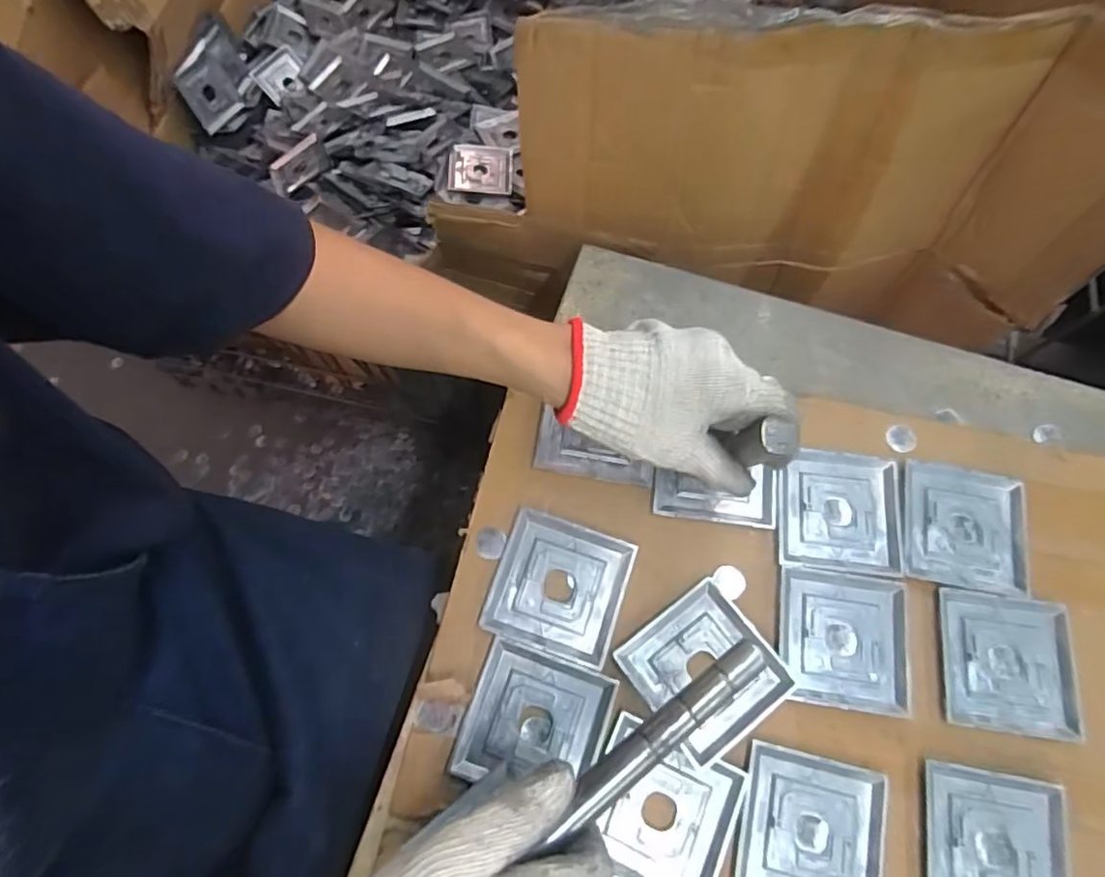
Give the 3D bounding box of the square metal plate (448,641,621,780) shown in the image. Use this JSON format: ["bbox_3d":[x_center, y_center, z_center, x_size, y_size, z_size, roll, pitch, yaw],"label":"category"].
[{"bbox_3d":[-0.011,0.191,0.403,0.090,0.004,0.085,18,71,4],"label":"square metal plate"}]

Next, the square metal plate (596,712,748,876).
[{"bbox_3d":[0.069,0.241,0.386,0.090,0.005,0.089,25,72,7],"label":"square metal plate"}]

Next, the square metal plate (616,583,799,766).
[{"bbox_3d":[0.104,0.158,0.412,0.089,0.012,0.089,-33,75,-12],"label":"square metal plate"}]

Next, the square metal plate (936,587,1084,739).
[{"bbox_3d":[0.320,0.157,0.420,0.091,0.005,0.090,8,70,1],"label":"square metal plate"}]

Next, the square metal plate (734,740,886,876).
[{"bbox_3d":[0.167,0.254,0.386,0.090,0.005,0.090,13,71,3],"label":"square metal plate"}]

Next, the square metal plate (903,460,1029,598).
[{"bbox_3d":[0.310,0.066,0.452,0.090,0.004,0.090,10,70,2],"label":"square metal plate"}]

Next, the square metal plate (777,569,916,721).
[{"bbox_3d":[0.206,0.141,0.424,0.089,0.004,0.091,8,70,1],"label":"square metal plate"}]

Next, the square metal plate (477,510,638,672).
[{"bbox_3d":[0.005,0.106,0.434,0.091,0.004,0.091,18,71,5],"label":"square metal plate"}]

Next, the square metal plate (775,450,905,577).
[{"bbox_3d":[0.216,0.054,0.453,0.092,0.005,0.089,6,70,0],"label":"square metal plate"}]

